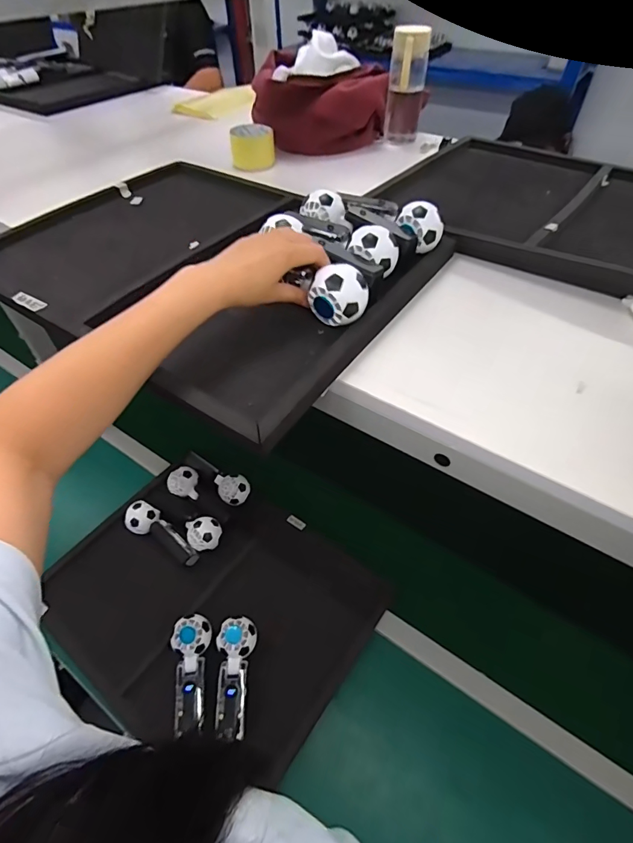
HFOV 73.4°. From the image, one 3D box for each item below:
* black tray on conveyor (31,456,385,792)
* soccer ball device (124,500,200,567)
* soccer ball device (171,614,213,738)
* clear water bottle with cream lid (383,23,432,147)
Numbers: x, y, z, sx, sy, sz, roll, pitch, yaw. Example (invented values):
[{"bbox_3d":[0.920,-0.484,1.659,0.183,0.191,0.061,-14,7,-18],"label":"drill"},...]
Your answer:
[{"bbox_3d":[-0.197,0.314,0.773,0.550,0.073,0.422,29,57,20],"label":"black tray on conveyor"},{"bbox_3d":[-0.308,0.226,0.832,0.173,0.051,0.062,33,56,29],"label":"soccer ball device"},{"bbox_3d":[-0.205,0.401,0.677,0.063,0.044,0.168,-2,47,0],"label":"soccer ball device"},{"bbox_3d":[0.180,-0.671,0.851,0.073,0.171,0.060,4,47,7],"label":"clear water bottle with cream lid"}]

